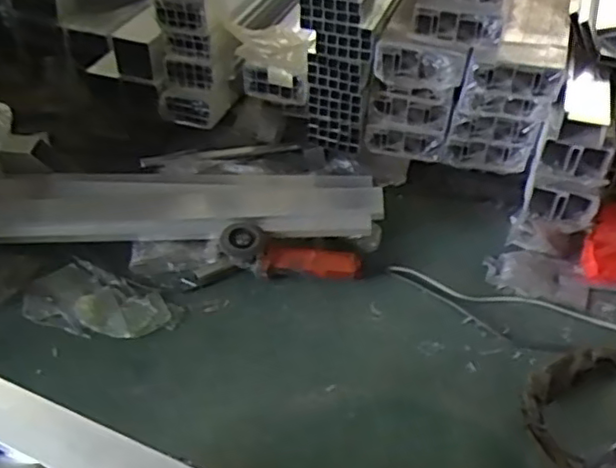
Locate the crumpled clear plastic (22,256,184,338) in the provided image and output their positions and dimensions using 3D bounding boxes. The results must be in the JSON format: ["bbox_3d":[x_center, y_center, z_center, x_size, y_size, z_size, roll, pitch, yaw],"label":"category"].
[{"bbox_3d":[-0.407,0.135,1.318,0.311,0.028,0.149,10,43,10],"label":"crumpled clear plastic"}]

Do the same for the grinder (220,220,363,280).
[{"bbox_3d":[-0.035,0.051,1.347,0.290,0.093,0.078,9,43,9],"label":"grinder"}]

